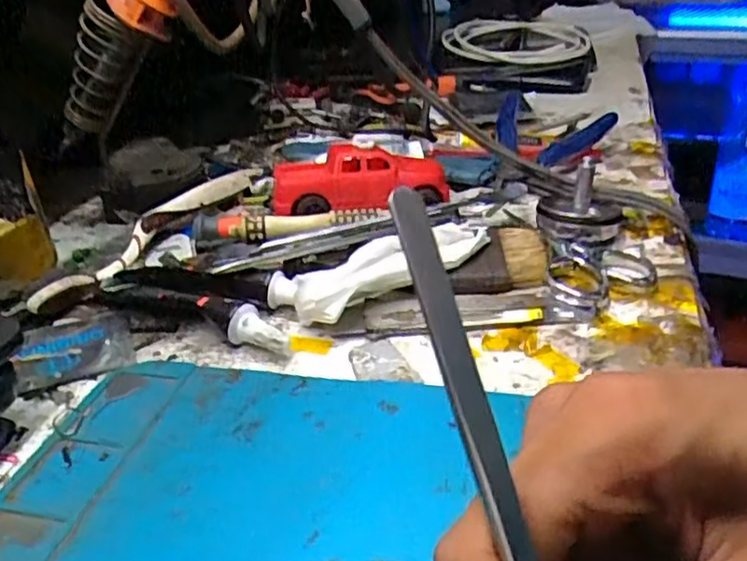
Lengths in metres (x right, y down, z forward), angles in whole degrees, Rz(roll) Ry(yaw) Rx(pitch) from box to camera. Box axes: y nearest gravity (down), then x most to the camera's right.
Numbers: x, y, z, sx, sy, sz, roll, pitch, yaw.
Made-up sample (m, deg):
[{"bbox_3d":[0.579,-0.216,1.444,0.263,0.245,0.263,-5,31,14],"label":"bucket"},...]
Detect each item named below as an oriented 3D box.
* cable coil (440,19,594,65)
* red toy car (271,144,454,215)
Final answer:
[{"bbox_3d":[0.141,-0.240,0.664,0.140,0.027,0.147,-3,32,2],"label":"cable coil"},{"bbox_3d":[-0.007,-0.056,0.361,0.093,0.027,0.044,-4,30,0],"label":"red toy car"}]

